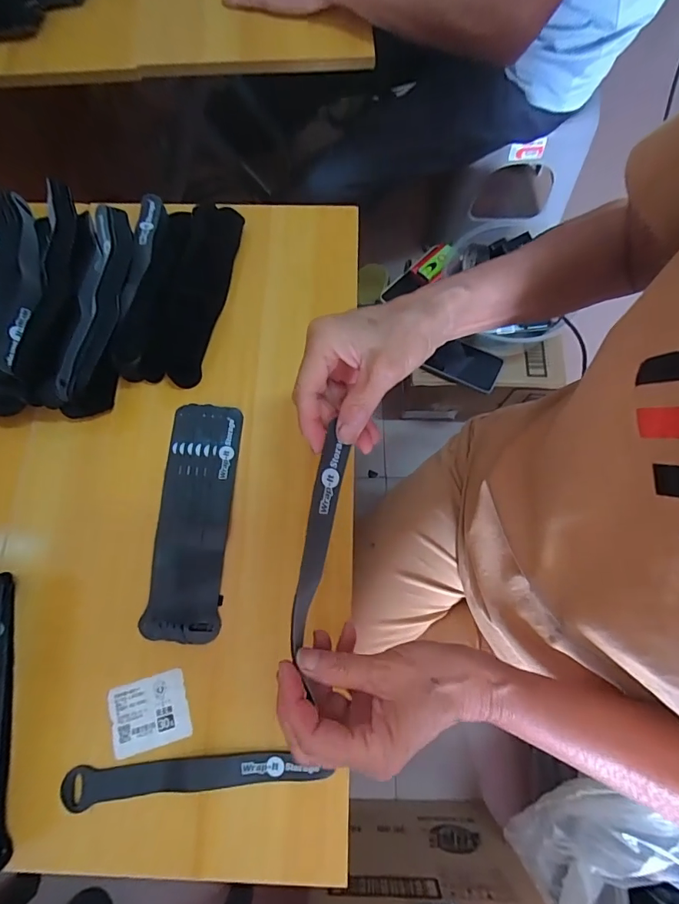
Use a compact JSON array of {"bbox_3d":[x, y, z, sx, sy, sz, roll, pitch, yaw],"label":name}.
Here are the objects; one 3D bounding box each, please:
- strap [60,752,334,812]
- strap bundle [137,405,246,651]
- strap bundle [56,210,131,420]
[{"bbox_3d":[-0.106,0.235,0.314,0.185,0.011,0.024,-5,73,-1],"label":"strap"},{"bbox_3d":[-0.124,0.053,0.372,0.061,0.005,0.198,2,73,1],"label":"strap bundle"},{"bbox_3d":[-0.218,-0.131,0.404,0.034,0.037,0.198,4,73,2],"label":"strap bundle"}]

